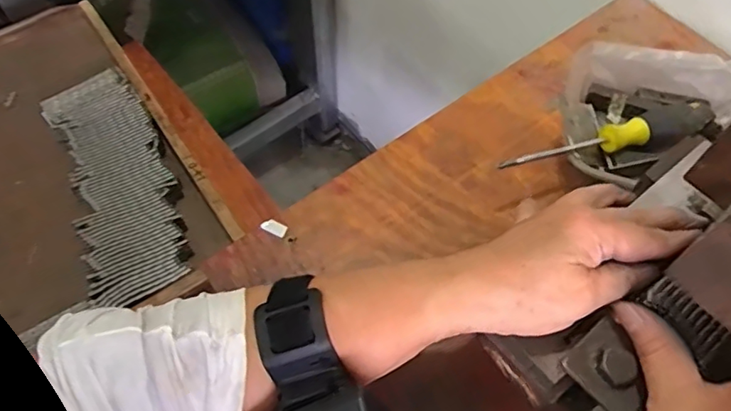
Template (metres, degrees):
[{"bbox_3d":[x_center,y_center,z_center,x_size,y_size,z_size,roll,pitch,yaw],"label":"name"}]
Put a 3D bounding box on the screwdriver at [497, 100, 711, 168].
[{"bbox_3d":[0.183,-0.048,0.425,0.178,0.020,0.023,-16,62,-9],"label":"screwdriver"}]

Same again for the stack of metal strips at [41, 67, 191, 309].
[{"bbox_3d":[-0.230,-0.024,0.526,0.086,0.021,0.249,-23,63,-13],"label":"stack of metal strips"}]

